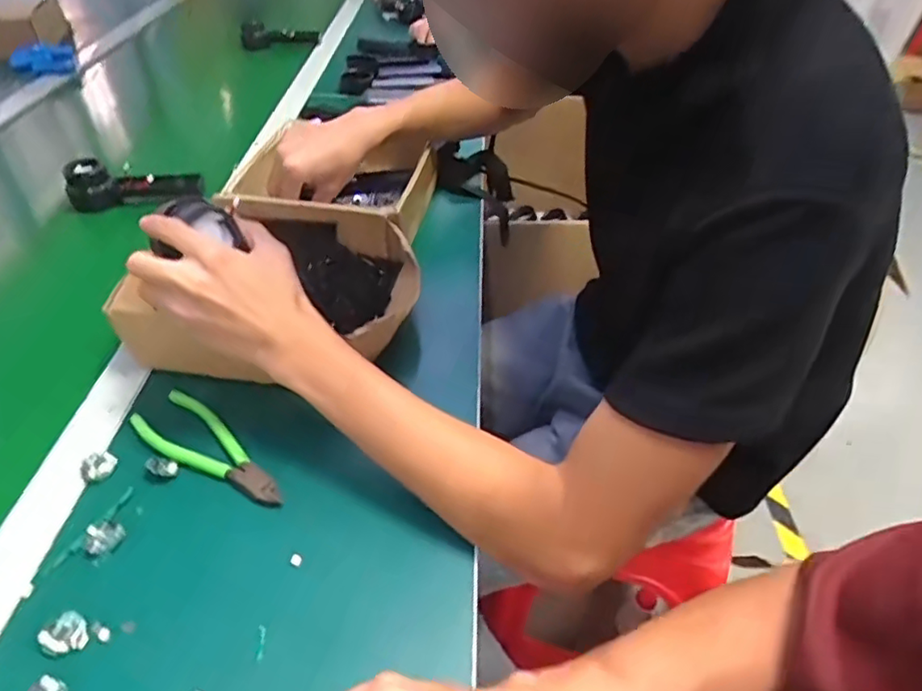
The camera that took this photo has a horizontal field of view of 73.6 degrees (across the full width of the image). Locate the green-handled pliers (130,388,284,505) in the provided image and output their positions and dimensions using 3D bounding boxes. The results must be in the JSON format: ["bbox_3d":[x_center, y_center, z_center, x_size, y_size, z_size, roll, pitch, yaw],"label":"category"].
[{"bbox_3d":[-0.196,0.081,0.485,0.150,0.006,0.050,26,48,25],"label":"green-handled pliers"}]

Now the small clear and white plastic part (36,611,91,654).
[{"bbox_3d":[-0.251,0.180,0.389,0.025,0.007,0.024,-15,45,-16],"label":"small clear and white plastic part"}]

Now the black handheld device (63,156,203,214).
[{"bbox_3d":[-0.415,-0.208,0.784,0.153,0.056,0.038,-9,44,-10],"label":"black handheld device"}]

